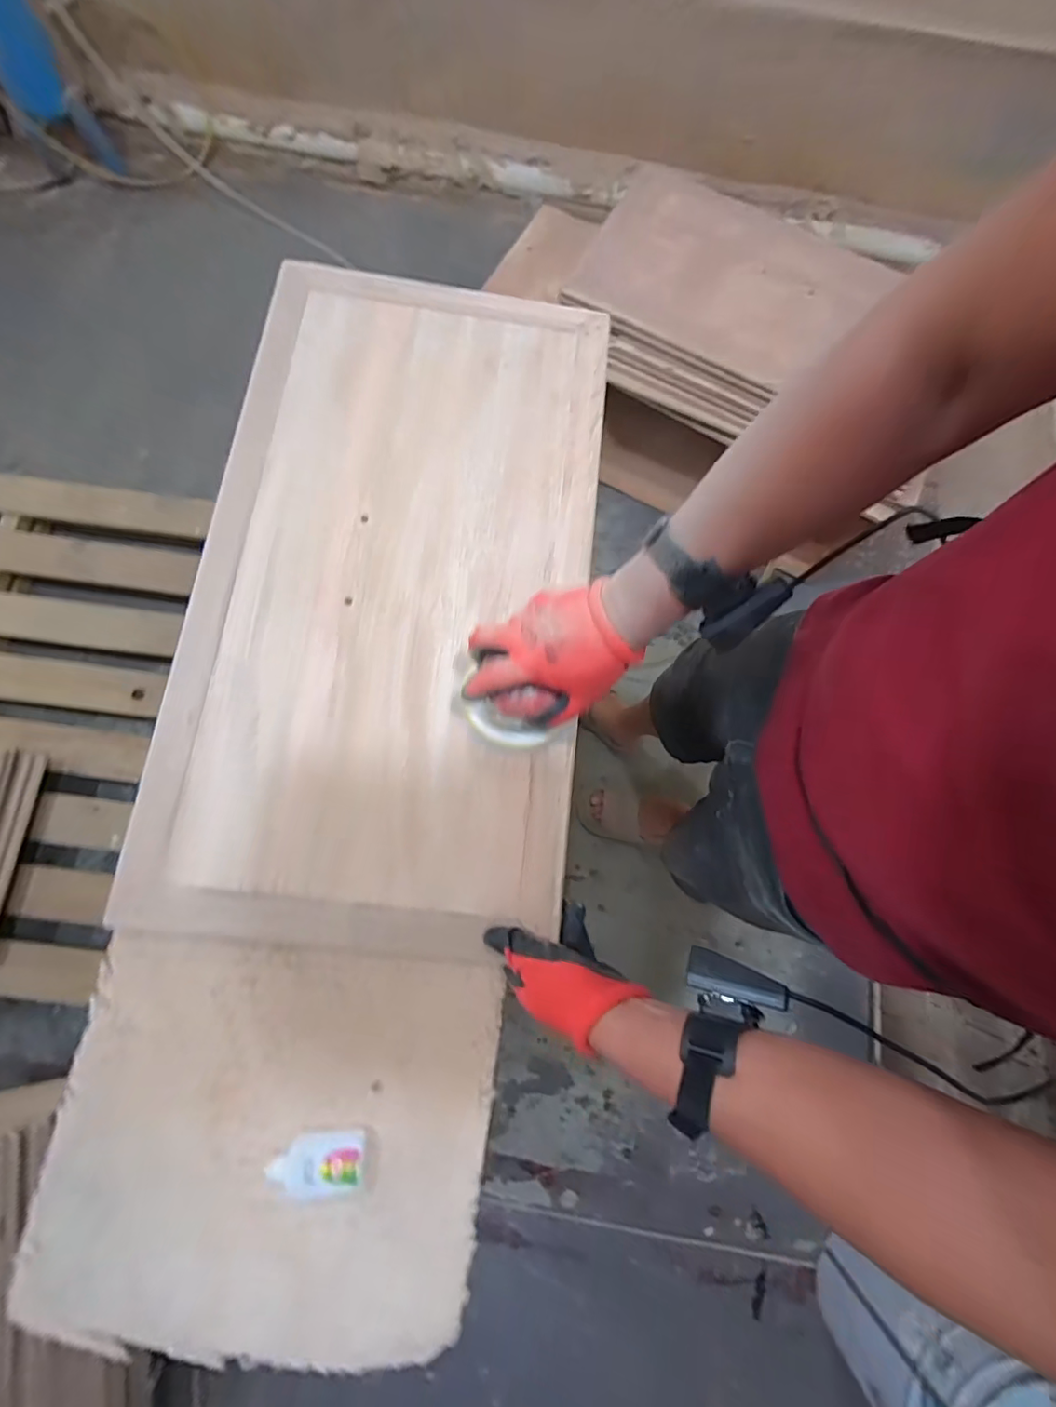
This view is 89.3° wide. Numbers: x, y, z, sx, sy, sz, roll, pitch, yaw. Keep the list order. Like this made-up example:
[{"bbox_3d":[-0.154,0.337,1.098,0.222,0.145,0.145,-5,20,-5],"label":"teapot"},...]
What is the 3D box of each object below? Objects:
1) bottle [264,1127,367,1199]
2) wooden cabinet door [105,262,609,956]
[{"bbox_3d":[-0.173,0.378,0.438,0.076,0.018,0.040,-3,78,-2],"label":"bottle"},{"bbox_3d":[-0.131,-0.140,0.563,0.387,0.022,0.721,7,76,-5],"label":"wooden cabinet door"}]

